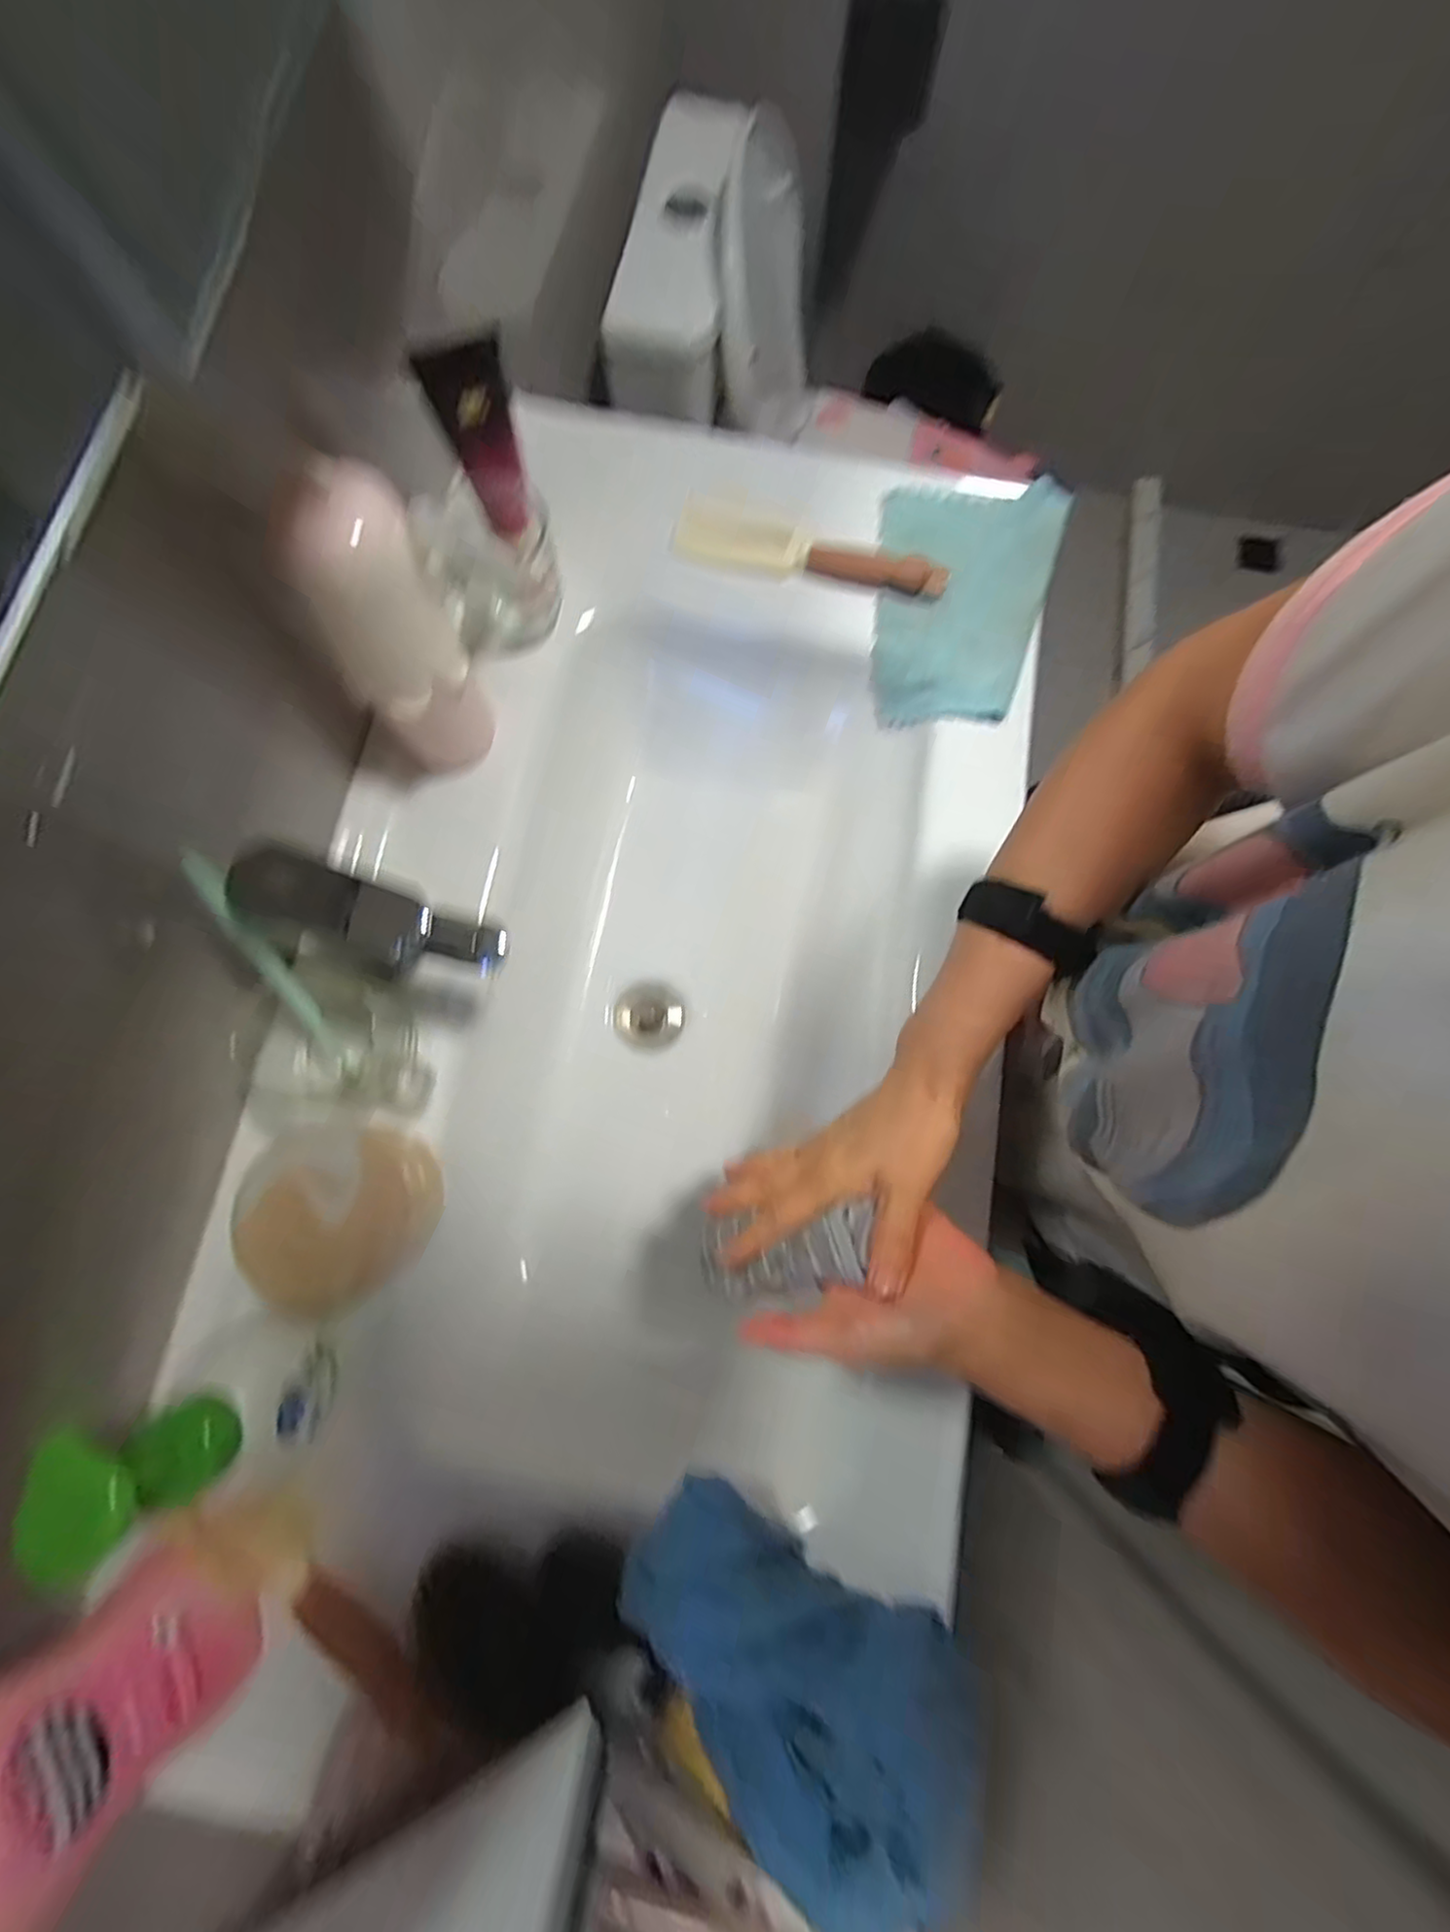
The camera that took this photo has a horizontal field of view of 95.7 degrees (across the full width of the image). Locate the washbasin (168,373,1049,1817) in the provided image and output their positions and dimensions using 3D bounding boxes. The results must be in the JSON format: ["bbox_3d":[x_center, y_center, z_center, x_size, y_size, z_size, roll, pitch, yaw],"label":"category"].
[{"bbox_3d":[-0.033,-0.021,0.553,0.472,0.179,0.857,11,78,2],"label":"washbasin"}]

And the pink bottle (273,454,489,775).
[{"bbox_3d":[-0.198,-0.194,0.417,0.076,0.202,0.062,-34,80,-8],"label":"pink bottle"}]

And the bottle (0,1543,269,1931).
[{"bbox_3d":[-0.288,0.339,0.270,0.047,0.212,0.088,-42,81,-9],"label":"bottle"}]

